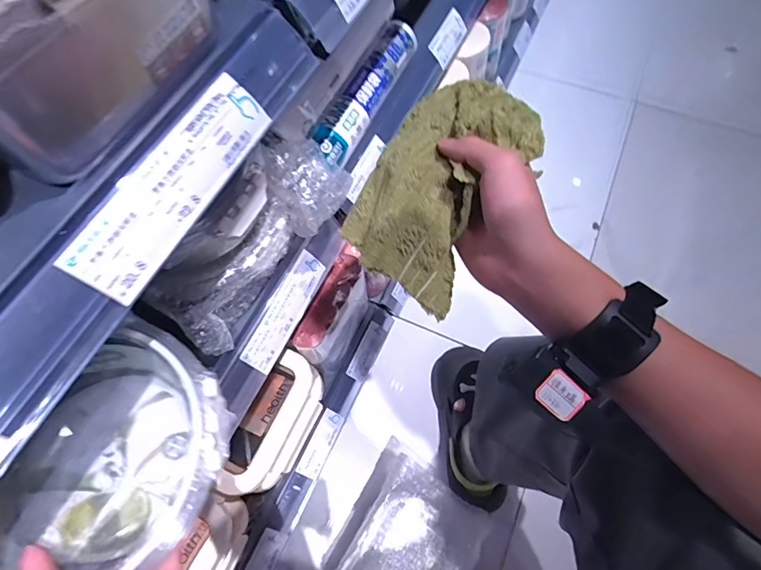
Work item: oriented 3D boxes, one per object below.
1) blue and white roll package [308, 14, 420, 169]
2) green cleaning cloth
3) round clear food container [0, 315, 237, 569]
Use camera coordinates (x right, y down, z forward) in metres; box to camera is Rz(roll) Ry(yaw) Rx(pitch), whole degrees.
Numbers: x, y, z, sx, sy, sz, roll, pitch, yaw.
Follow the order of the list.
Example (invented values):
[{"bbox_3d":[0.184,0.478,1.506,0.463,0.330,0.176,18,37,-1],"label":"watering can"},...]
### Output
[{"bbox_3d":[-0.018,-0.230,0.490,0.043,0.033,0.215,22,68,12],"label":"blue and white roll package"},{"bbox_3d":[0.040,-0.071,0.314,0.105,0.055,0.157,39,113,29],"label":"green cleaning cloth"},{"bbox_3d":[-0.179,0.115,0.277,0.140,0.072,0.163,29,69,15],"label":"round clear food container"}]

